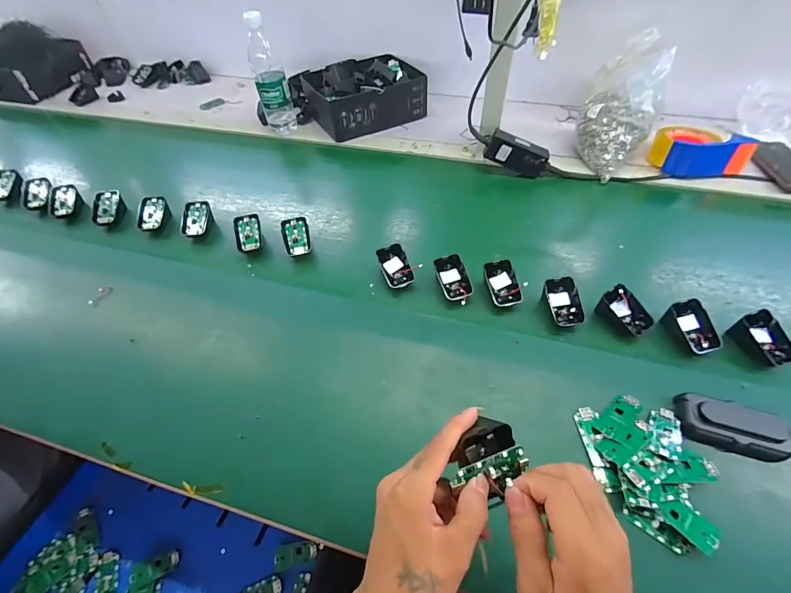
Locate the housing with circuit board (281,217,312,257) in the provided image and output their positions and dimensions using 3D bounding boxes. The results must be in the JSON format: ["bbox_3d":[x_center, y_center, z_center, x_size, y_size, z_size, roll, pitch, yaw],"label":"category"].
[{"bbox_3d":[-0.167,-0.099,0.624,0.043,0.025,0.069,-9,71,-12],"label":"housing with circuit board"}]

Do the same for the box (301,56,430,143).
[{"bbox_3d":[-0.065,-0.472,0.863,0.254,0.095,0.180,-27,56,-15],"label":"box"}]

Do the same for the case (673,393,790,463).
[{"bbox_3d":[0.375,0.145,0.411,0.103,0.030,0.051,13,55,14],"label":"case"}]

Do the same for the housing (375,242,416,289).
[{"bbox_3d":[0.000,-0.047,0.569,0.043,0.015,0.066,-20,81,-5],"label":"housing"}]

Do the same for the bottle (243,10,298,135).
[{"bbox_3d":[-0.266,-0.457,0.785,0.066,0.233,0.061,-19,54,-9],"label":"bottle"}]

